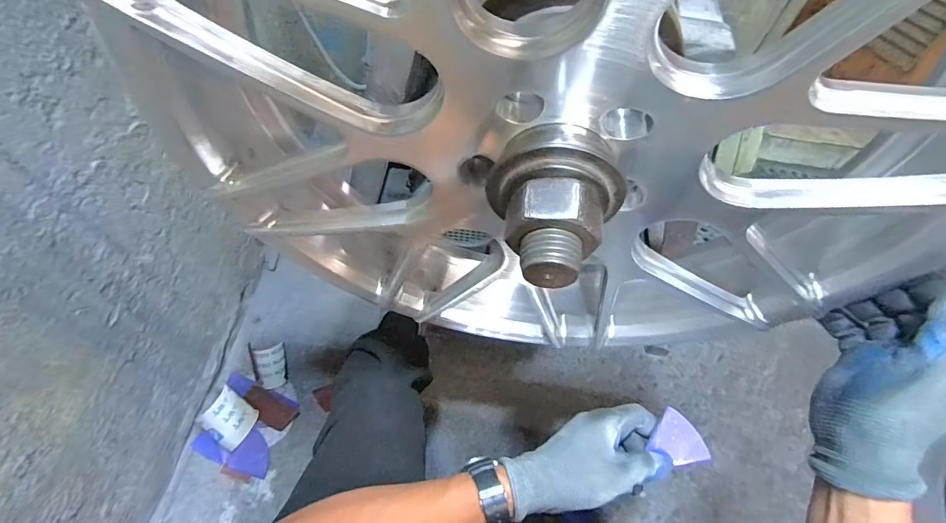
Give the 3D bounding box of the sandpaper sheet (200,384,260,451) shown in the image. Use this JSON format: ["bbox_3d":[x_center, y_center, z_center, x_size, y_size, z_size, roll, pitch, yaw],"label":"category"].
[{"bbox_3d":[-0.460,0.294,0.827,0.097,0.023,0.079,30,61,12],"label":"sandpaper sheet"}]

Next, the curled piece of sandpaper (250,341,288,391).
[{"bbox_3d":[-0.410,0.211,0.885,0.061,0.027,0.094,-17,63,-15],"label":"curled piece of sandpaper"}]

